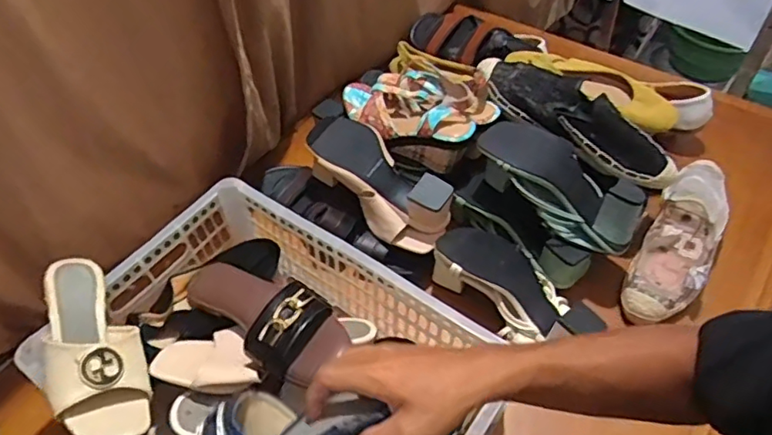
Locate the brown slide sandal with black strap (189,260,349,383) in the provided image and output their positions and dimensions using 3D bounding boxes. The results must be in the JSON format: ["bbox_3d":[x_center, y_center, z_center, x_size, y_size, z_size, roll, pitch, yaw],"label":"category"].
[{"bbox_3d":[-0.149,0.106,0.633,0.217,0.057,0.089,16,50,39],"label":"brown slide sandal with black strap"}]

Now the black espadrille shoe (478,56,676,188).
[{"bbox_3d":[0.267,-0.144,0.779,0.298,0.066,0.085,30,58,24],"label":"black espadrille shoe"}]

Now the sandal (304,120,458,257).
[{"bbox_3d":[-0.015,-0.058,0.774,0.243,0.072,0.096,36,60,27],"label":"sandal"}]

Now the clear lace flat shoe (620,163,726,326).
[{"bbox_3d":[0.407,0.024,0.752,0.091,0.081,0.274,27,72,22],"label":"clear lace flat shoe"}]

